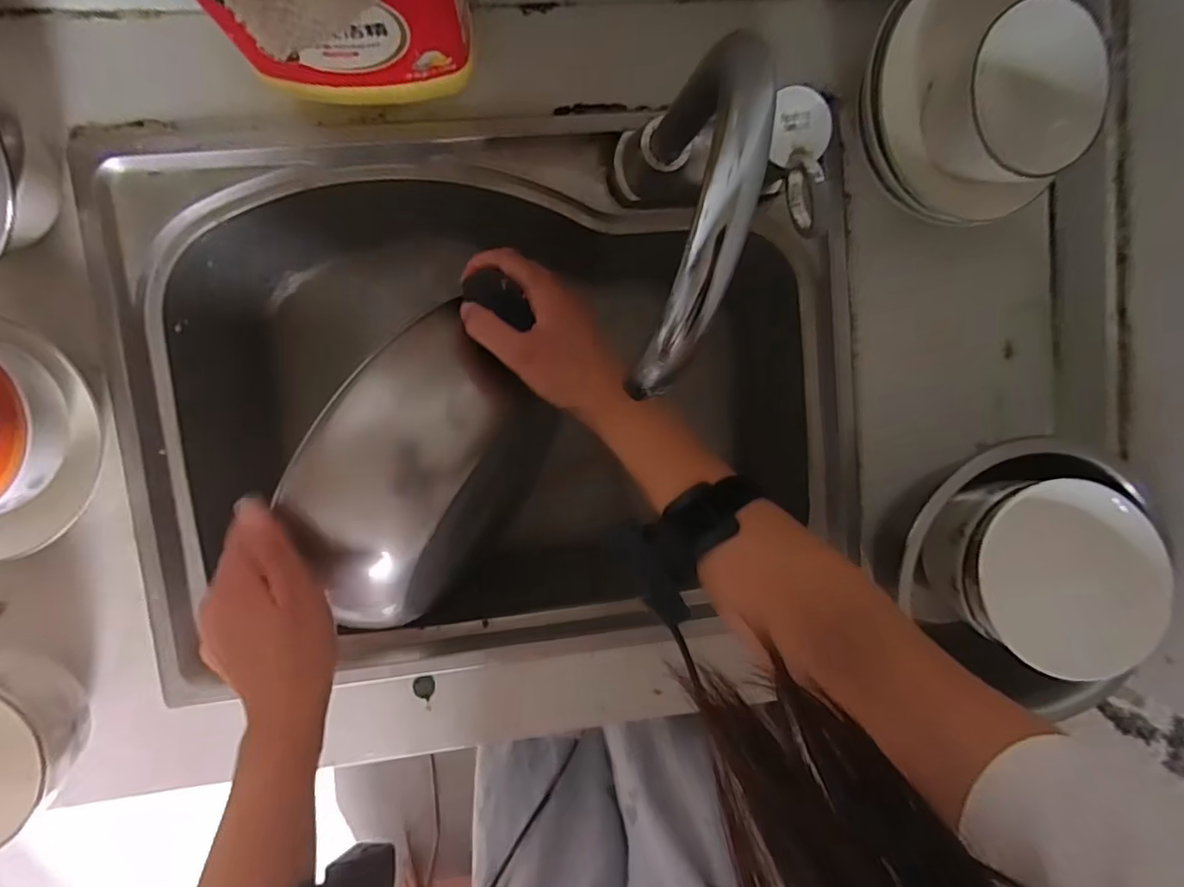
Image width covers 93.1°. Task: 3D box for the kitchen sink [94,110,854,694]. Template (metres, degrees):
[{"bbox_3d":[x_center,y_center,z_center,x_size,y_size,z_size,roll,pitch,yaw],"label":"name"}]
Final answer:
[{"bbox_3d":[-0.077,-0.043,0.523,0.567,0.177,0.428,-6,97,-6],"label":"kitchen sink"}]

